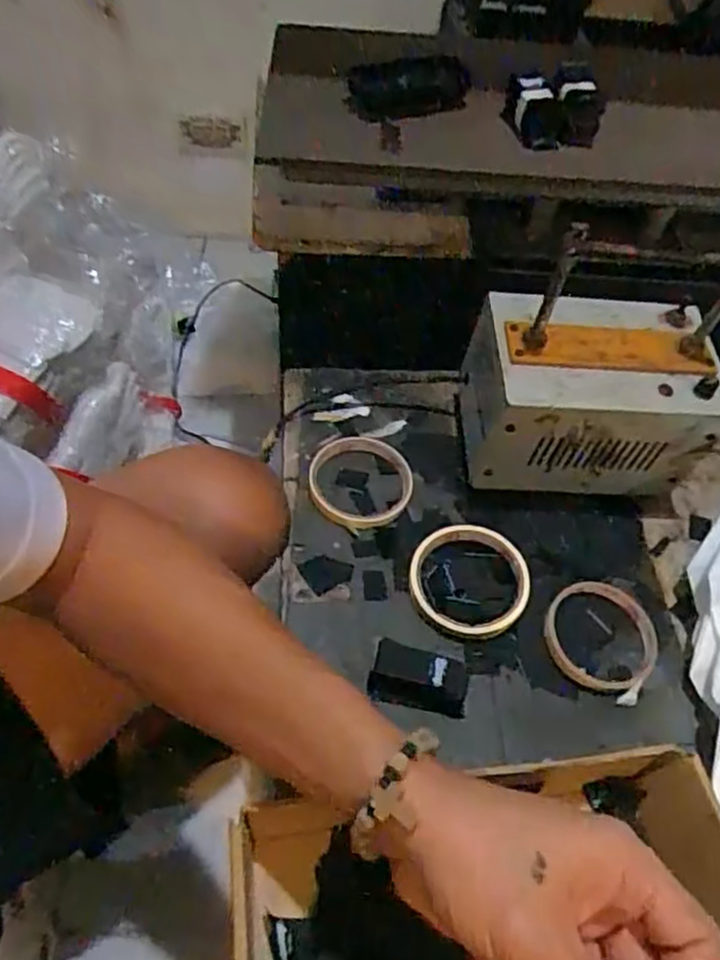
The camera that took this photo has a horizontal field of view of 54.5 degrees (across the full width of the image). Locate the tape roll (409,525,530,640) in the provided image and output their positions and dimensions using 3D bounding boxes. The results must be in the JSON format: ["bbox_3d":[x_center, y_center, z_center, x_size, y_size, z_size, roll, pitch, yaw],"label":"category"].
[{"bbox_3d":[0.084,0.076,0.530,0.089,0.018,0.090,2,53,-3],"label":"tape roll"}]

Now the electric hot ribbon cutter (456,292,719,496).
[{"bbox_3d":[0.178,-0.065,0.569,0.179,0.132,0.114,3,53,-3],"label":"electric hot ribbon cutter"}]

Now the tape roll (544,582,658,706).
[{"bbox_3d":[0.179,0.115,0.520,0.081,0.008,0.084,2,53,-3],"label":"tape roll"}]

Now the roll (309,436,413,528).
[{"bbox_3d":[0.001,0.003,0.578,0.083,0.019,0.084,2,53,-3],"label":"roll"}]

